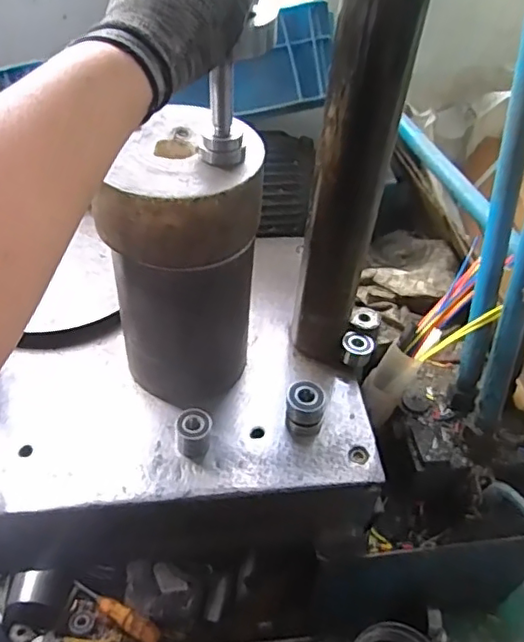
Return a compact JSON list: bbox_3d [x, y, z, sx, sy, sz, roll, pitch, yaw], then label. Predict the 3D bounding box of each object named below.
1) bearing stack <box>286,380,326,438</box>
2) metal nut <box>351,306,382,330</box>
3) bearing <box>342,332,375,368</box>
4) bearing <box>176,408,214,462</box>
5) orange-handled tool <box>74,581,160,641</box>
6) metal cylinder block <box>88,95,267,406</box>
[{"bbox_3d":[0.044,0.088,0.603,0.040,0.043,0.041,10,45,4],"label":"bearing stack"},{"bbox_3d":[0.121,-0.003,0.681,0.034,0.010,0.035,18,47,12],"label":"metal nut"},{"bbox_3d":[0.107,0.032,0.665,0.035,0.025,0.029,16,46,11],"label":"bearing"},{"bbox_3d":[-0.066,0.109,0.570,0.034,0.040,0.032,3,45,-3],"label":"bearing"},{"bbox_3d":[-0.207,0.420,0.847,0.161,0.034,0.028,14,43,33],"label":"orange-handled tool"},{"bbox_3d":[-0.066,-0.054,0.555,0.117,0.244,0.146,7,45,2],"label":"metal cylinder block"}]

